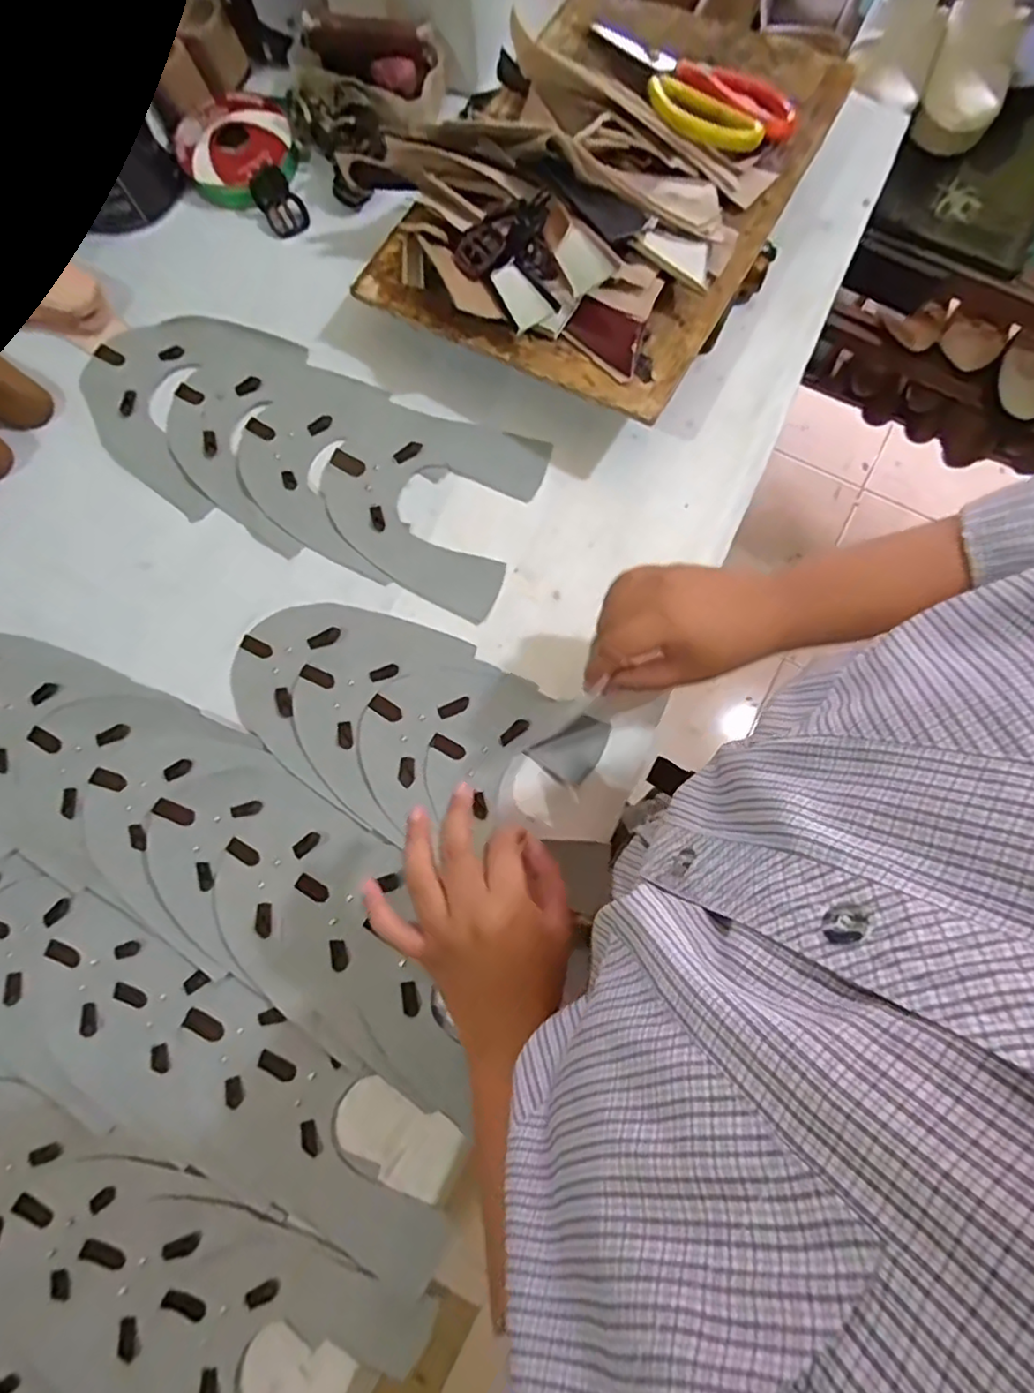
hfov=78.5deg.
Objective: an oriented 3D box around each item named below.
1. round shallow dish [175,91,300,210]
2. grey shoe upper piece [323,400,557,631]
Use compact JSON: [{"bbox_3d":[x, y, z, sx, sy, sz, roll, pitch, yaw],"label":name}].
[{"bbox_3d":[-0.243,-0.475,0.549,0.097,0.020,0.097,33,82,7],"label":"round shallow dish"},{"bbox_3d":[-0.072,-0.155,0.499,0.157,0.007,0.151,20,81,5],"label":"grey shoe upper piece"}]

